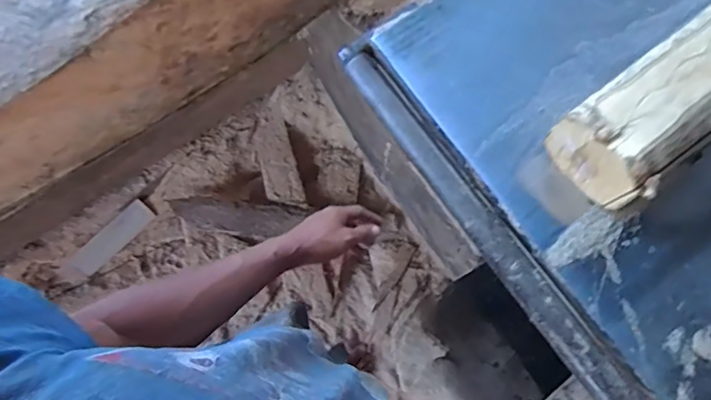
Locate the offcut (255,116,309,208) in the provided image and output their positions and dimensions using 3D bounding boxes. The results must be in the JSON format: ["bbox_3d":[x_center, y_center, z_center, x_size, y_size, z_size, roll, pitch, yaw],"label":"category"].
[{"bbox_3d":[-0.218,-0.104,1.478,0.100,0.024,0.254,-16,82,9],"label":"offcut"}]

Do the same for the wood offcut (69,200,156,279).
[{"bbox_3d":[-0.672,0.107,1.474,0.254,0.015,0.071,-43,103,-3],"label":"wood offcut"}]

